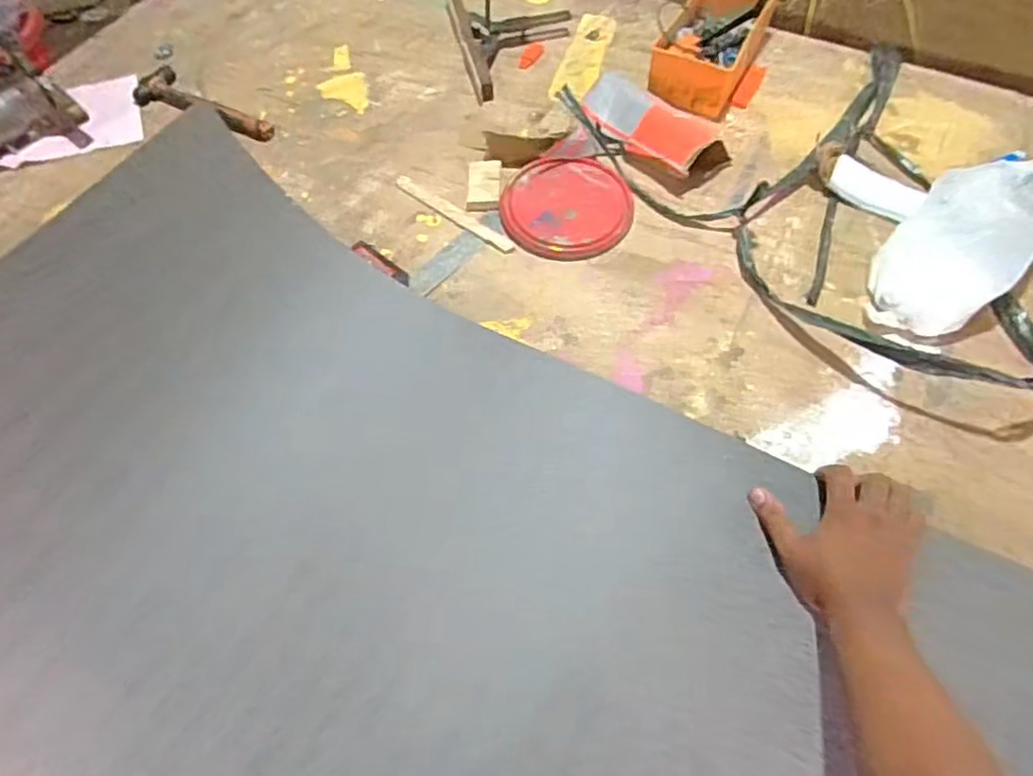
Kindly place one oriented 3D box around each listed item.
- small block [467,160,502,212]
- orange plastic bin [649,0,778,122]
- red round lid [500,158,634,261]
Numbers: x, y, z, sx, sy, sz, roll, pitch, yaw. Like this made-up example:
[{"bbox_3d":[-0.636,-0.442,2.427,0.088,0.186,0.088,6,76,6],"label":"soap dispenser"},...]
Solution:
[{"bbox_3d":[-0.044,-0.283,0.869,0.046,0.018,0.085,1,59,2],"label":"small block"},{"bbox_3d":[0.302,-0.534,0.957,0.139,0.079,0.257,25,63,15],"label":"orange plastic bin"},{"bbox_3d":[0.071,-0.246,0.839,0.175,0.022,0.162,-1,59,1],"label":"red round lid"}]

